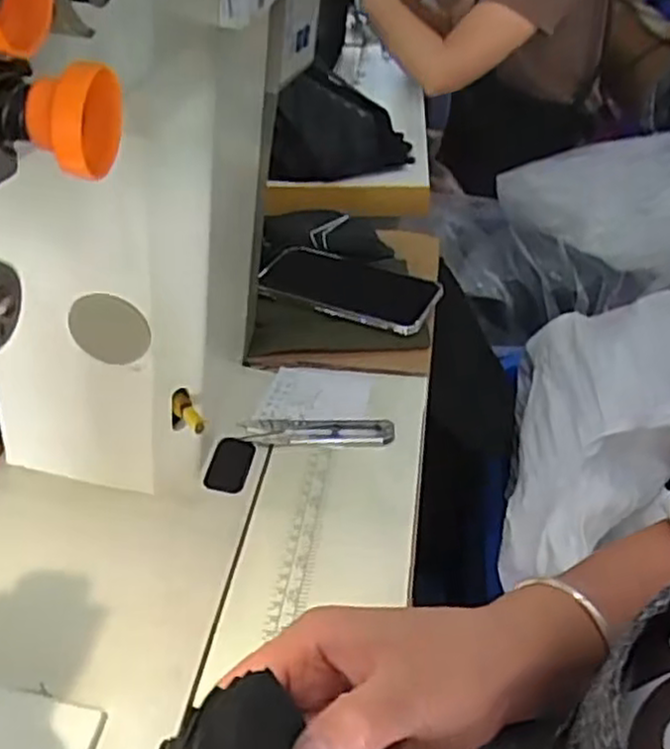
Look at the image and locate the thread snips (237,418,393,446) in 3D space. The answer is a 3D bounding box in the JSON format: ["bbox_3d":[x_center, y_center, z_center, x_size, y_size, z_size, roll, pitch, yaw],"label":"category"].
[{"bbox_3d":[-0.013,0.041,0.553,0.112,0.013,0.026,0,38,3],"label":"thread snips"}]

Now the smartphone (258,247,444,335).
[{"bbox_3d":[0.013,-0.082,0.681,0.164,0.008,0.088,13,46,16],"label":"smartphone"}]

